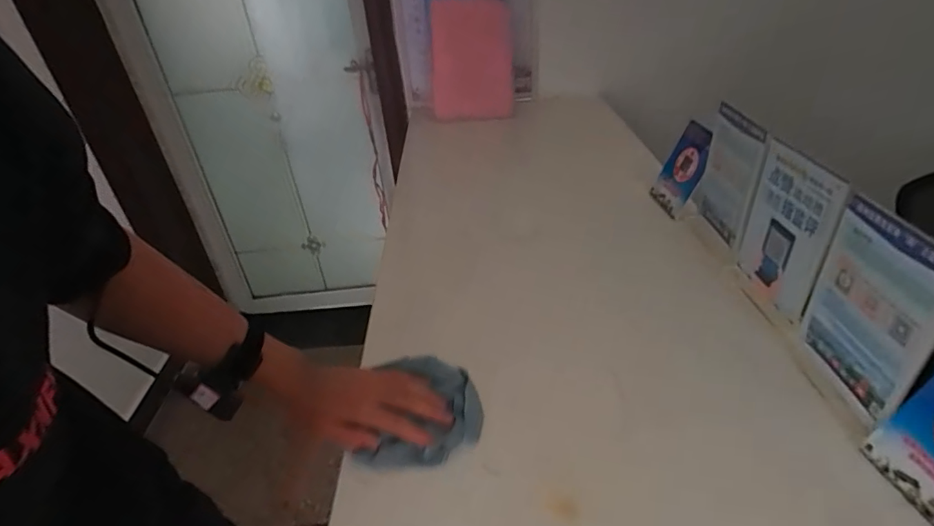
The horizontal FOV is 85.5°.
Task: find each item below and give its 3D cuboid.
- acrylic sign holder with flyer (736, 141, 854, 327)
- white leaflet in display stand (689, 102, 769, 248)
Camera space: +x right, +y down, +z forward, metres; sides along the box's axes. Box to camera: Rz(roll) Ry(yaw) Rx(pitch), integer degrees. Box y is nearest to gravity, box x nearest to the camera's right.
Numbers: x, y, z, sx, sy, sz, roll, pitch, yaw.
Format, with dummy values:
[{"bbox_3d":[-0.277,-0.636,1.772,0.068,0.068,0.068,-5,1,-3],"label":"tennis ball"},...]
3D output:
[{"bbox_3d":[0.431,-0.031,0.689,0.012,0.238,0.167,-6,33,-1],"label":"acrylic sign holder with flyer"},{"bbox_3d":[0.427,-0.141,0.826,0.026,0.207,0.174,-8,40,-1],"label":"white leaflet in display stand"}]

